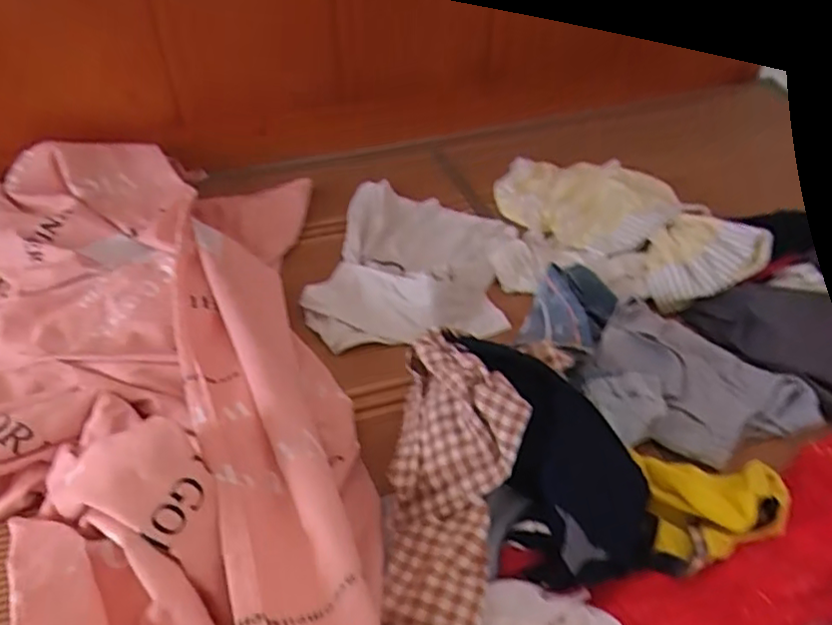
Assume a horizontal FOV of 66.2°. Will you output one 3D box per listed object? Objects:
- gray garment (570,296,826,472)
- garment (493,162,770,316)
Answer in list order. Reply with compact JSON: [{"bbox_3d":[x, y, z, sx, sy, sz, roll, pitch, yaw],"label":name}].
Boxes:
[{"bbox_3d":[0.349,0.087,0.800,0.279,0.076,0.186,-1,41,-1],"label":"gray garment"},{"bbox_3d":[0.332,-0.161,1.061,0.411,0.081,0.349,8,42,9],"label":"garment"}]

